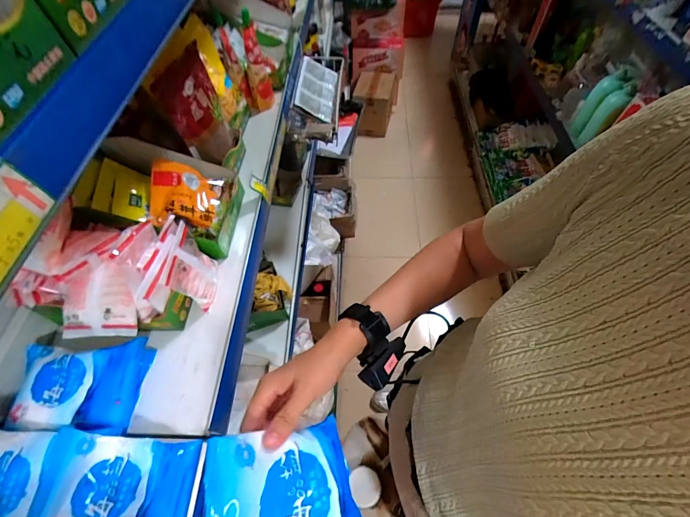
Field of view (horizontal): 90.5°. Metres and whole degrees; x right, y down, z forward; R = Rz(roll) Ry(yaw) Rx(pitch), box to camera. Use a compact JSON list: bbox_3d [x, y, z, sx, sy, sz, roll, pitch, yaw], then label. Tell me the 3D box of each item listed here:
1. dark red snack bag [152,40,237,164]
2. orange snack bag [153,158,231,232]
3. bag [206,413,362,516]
[{"bbox_3d":[-0.268,-0.271,0.633,0.049,0.181,0.130,4,57,4],"label":"dark red snack bag"},{"bbox_3d":[-0.275,-0.110,0.606,0.125,0.031,0.114,15,74,-30],"label":"orange snack bag"},{"bbox_3d":[-0.049,0.208,0.309,0.145,0.034,0.103,8,58,-39],"label":"bag"}]

